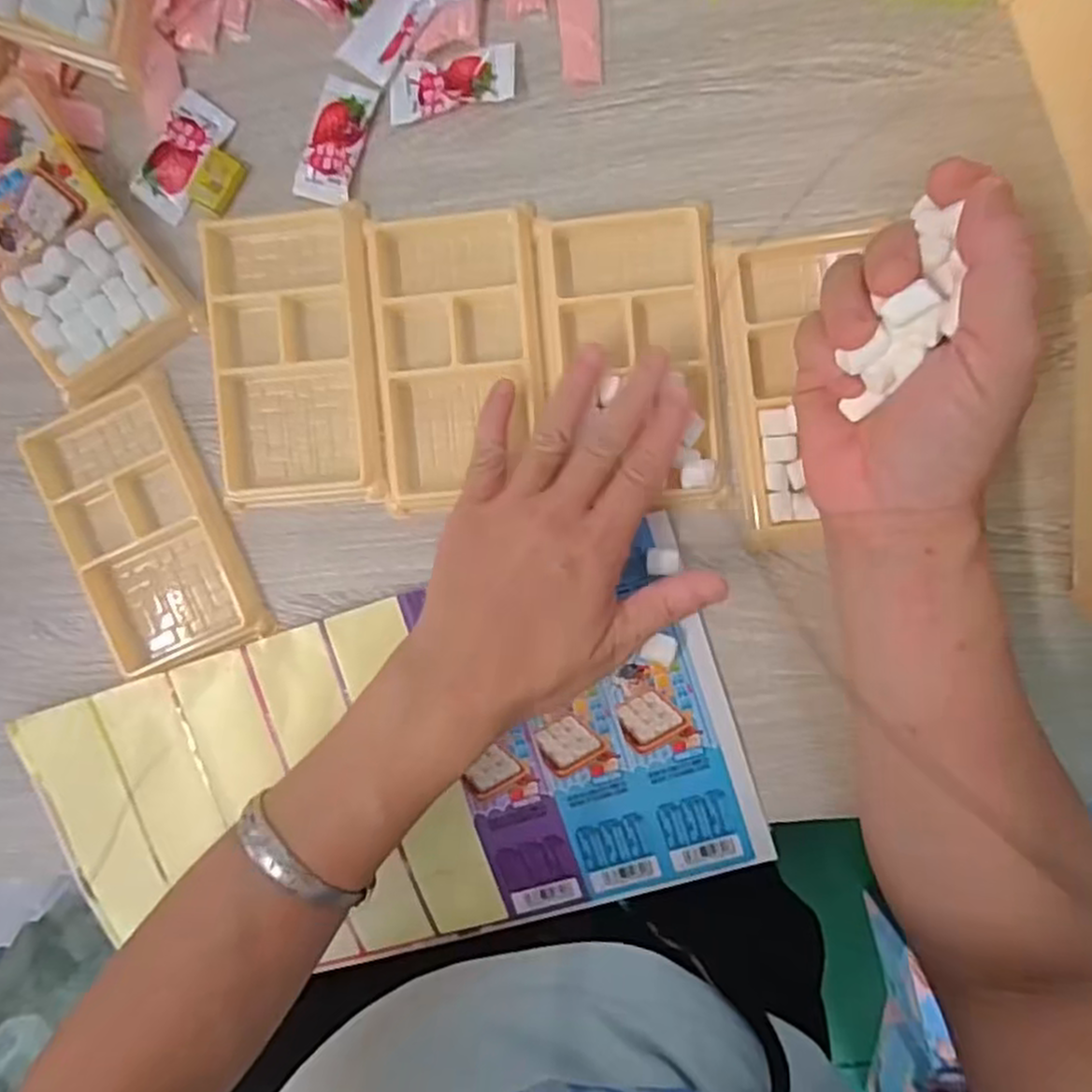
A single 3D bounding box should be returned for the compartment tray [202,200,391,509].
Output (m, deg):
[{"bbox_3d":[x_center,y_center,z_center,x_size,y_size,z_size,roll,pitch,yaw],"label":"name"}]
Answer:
[{"bbox_3d":[-0.117,-0.090,0.353,0.076,0.019,0.136,-3,95,3],"label":"compartment tray"}]

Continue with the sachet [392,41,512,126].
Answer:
[{"bbox_3d":[-0.043,-0.211,0.338,0.059,0.008,0.025,-8,94,3],"label":"sachet"}]

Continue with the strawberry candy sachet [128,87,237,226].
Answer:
[{"bbox_3d":[-0.173,-0.184,0.351,0.030,0.008,0.057,33,95,0],"label":"strawberry candy sachet"}]

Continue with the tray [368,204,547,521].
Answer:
[{"bbox_3d":[-0.041,-0.087,0.346,0.078,0.017,0.135,-3,95,3],"label":"tray"}]

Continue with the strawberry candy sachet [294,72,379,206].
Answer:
[{"bbox_3d":[-0.097,-0.187,0.343,0.025,0.004,0.056,18,95,1],"label":"strawberry candy sachet"}]

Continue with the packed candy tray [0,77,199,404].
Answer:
[{"bbox_3d":[-0.232,-0.142,0.344,0.070,0.013,0.141,-36,92,5],"label":"packed candy tray"}]

